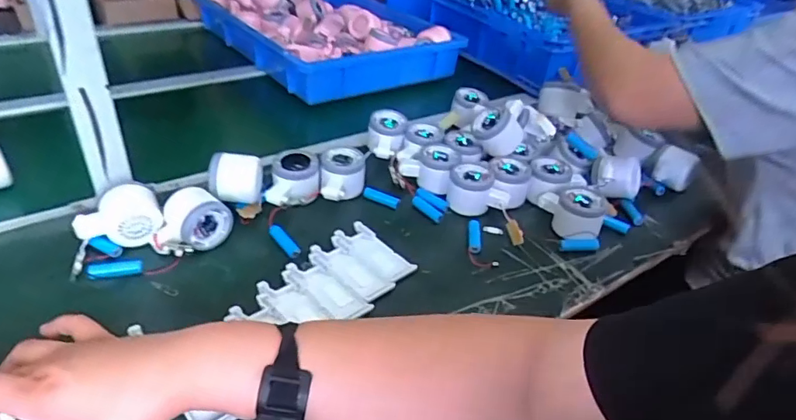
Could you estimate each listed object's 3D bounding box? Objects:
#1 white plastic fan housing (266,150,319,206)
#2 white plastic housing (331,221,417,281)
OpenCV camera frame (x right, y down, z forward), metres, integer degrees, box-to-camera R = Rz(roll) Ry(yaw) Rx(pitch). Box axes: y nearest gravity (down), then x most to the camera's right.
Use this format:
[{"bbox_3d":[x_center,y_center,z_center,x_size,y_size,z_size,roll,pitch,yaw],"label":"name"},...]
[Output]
[{"bbox_3d":[-0.134,-0.037,0.662,0.066,0.046,0.073,1,36,-7],"label":"white plastic fan housing"},{"bbox_3d":[-0.027,0.048,0.592,0.099,0.009,0.050,32,43,30],"label":"white plastic housing"}]

